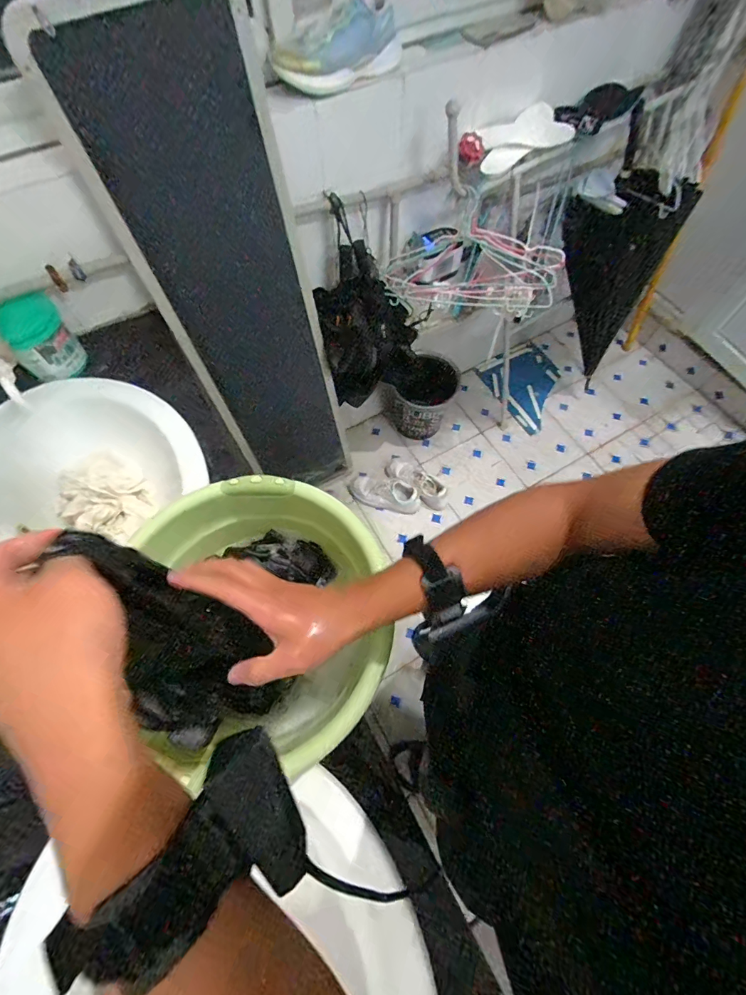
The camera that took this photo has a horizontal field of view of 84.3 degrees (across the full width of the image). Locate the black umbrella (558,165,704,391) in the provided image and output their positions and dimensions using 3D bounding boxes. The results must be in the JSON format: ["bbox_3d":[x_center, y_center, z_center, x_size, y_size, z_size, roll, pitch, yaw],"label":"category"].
[{"bbox_3d":[0.862,-0.721,1.527,0.274,1.007,0.237,-43,68,11],"label":"black umbrella"}]

